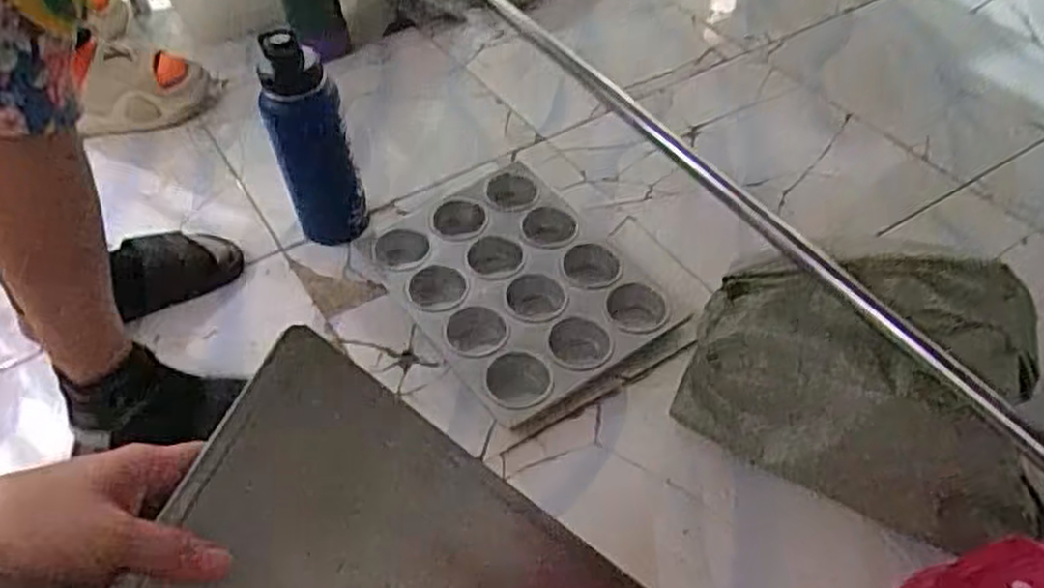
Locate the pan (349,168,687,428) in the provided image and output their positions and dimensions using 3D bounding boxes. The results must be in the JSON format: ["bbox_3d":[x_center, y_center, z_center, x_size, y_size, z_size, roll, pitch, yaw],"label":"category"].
[{"bbox_3d":[-0.013,-0.019,0.901,0.244,0.029,0.341,-27,51,-22],"label":"pan"}]

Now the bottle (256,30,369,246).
[{"bbox_3d":[-0.243,-0.173,0.890,0.085,0.245,0.096,-18,48,-15],"label":"bottle"}]

